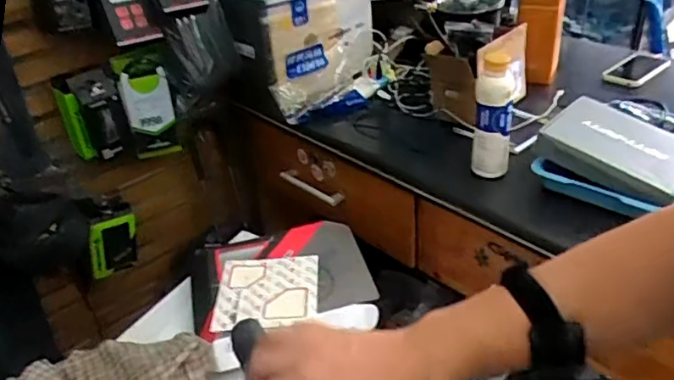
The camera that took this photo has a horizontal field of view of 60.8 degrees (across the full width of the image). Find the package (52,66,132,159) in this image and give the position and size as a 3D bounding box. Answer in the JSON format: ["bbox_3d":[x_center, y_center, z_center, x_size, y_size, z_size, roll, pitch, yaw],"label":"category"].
[{"bbox_3d":[-0.502,-0.153,1.193,0.118,0.174,0.062,-21,36,-22],"label":"package"}]

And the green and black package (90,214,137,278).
[{"bbox_3d":[-0.496,0.121,1.279,0.097,0.181,0.033,-15,47,-30],"label":"green and black package"}]

